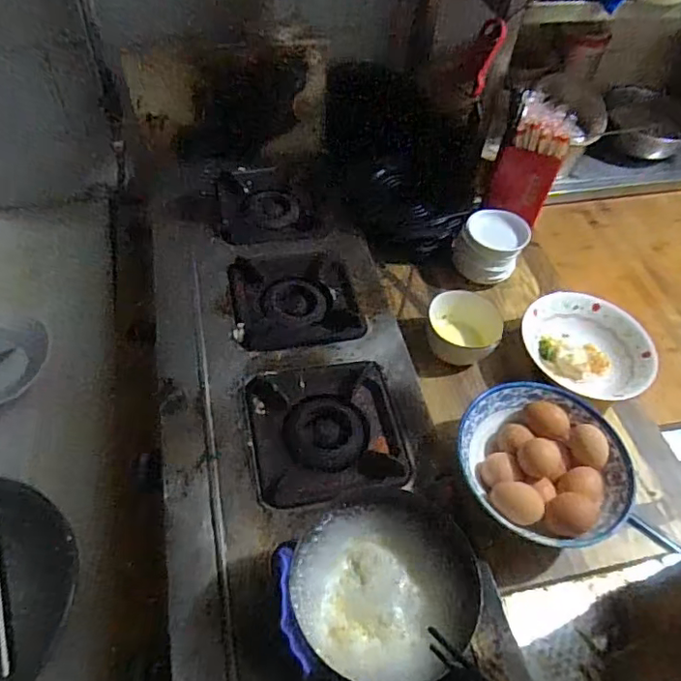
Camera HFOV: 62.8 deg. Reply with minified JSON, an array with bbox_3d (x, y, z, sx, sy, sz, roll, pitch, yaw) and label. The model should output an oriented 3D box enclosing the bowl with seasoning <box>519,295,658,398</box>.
[{"bbox_3d":[0.331,0.011,0.760,0.174,0.048,0.156,34,57,20],"label":"bowl with seasoning"}]

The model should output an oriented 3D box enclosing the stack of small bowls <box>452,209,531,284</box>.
[{"bbox_3d":[0.226,-0.144,0.844,0.097,0.071,0.093,28,55,16],"label":"stack of small bowls"}]

